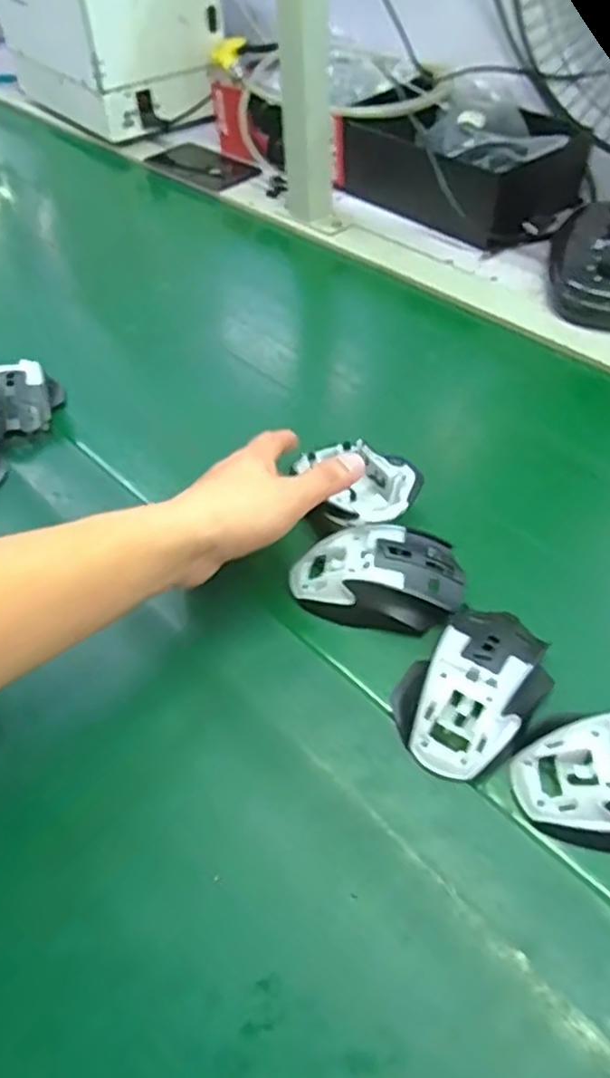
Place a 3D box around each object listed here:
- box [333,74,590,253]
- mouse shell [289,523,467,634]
[{"bbox_3d":[0.183,-0.447,0.828,0.265,0.089,0.153,32,60,27],"label":"box"},{"bbox_3d":[0.050,0.028,0.481,0.115,0.039,0.066,-4,50,1],"label":"mouse shell"}]

